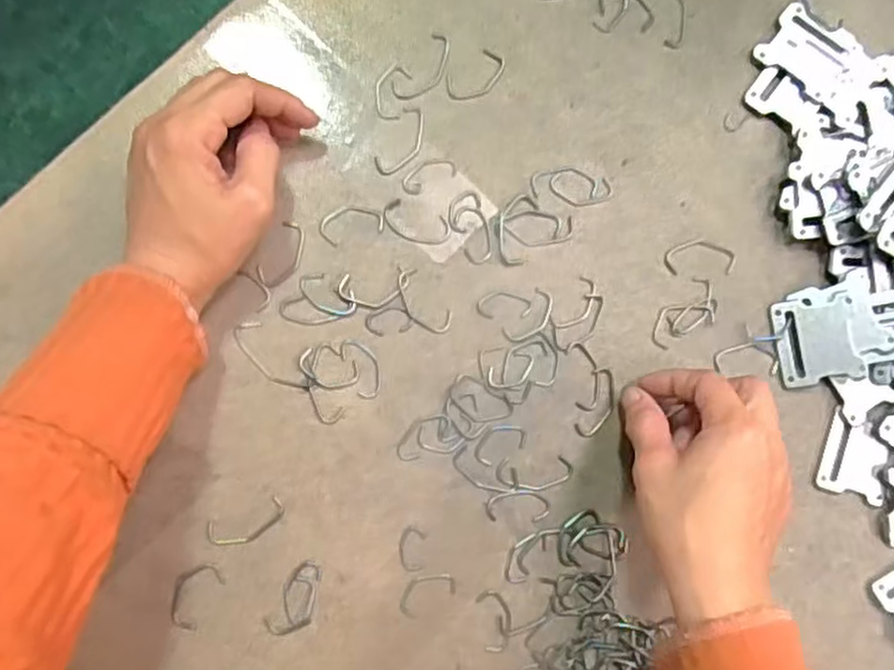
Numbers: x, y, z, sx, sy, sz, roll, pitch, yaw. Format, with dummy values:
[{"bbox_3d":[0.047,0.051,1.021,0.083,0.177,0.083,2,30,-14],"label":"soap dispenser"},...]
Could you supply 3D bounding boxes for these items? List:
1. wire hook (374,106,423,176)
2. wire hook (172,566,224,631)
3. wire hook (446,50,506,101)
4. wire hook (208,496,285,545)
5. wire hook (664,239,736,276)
[{"bbox_3d":[-0.024,-0.106,0.385,0.018,0.004,0.043,29,85,-5],"label":"wire hook"},{"bbox_3d":[-0.129,0.132,0.357,0.021,0.004,0.032,33,84,-5],"label":"wire hook"},{"bbox_3d":[0.017,-0.144,0.391,0.037,0.004,0.020,-37,93,-7],"label":"wire hook"},{"bbox_3d":[-0.103,0.098,0.363,0.039,0.004,0.017,-19,90,-8],"label":"wire hook"},{"bbox_3d":[0.145,-0.044,0.402,0.042,0.004,0.020,-2,88,-7],"label":"wire hook"}]

